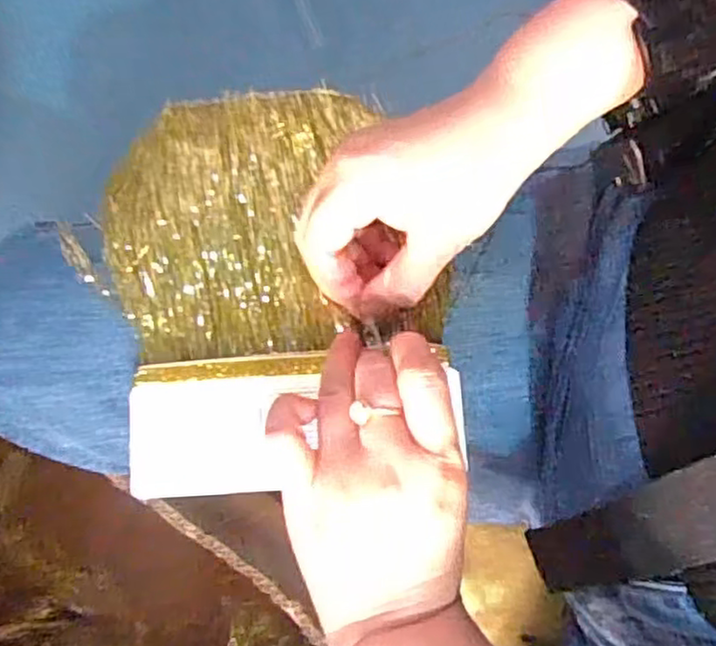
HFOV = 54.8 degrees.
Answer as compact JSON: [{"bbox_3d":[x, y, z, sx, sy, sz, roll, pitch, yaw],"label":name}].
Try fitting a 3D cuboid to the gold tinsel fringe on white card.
[{"bbox_3d":[-0.047,-0.031,0.362,0.166,0.038,0.215,-12,78,-3],"label":"gold tinsel fringe on white card"}]

